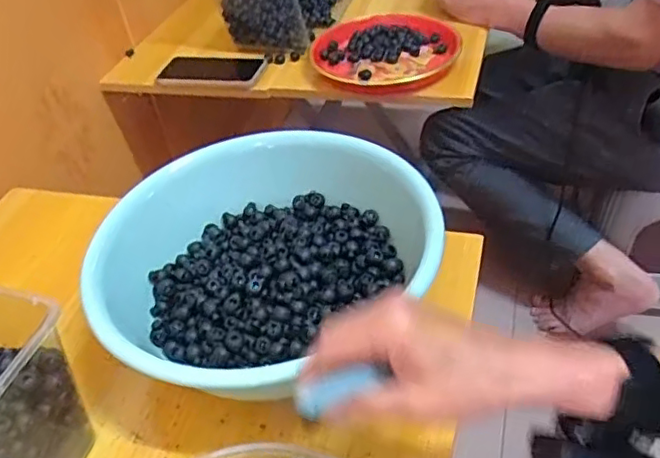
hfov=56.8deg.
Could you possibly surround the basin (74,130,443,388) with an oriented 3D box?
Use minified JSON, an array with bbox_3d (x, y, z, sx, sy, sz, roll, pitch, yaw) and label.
[{"bbox_3d":[-0.052,0.038,0.556,0.300,0.103,0.271,-35,49,-26],"label":"basin"}]

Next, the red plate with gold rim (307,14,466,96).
[{"bbox_3d":[0.082,-0.267,0.911,0.213,0.042,0.218,-4,42,4],"label":"red plate with gold rim"}]

